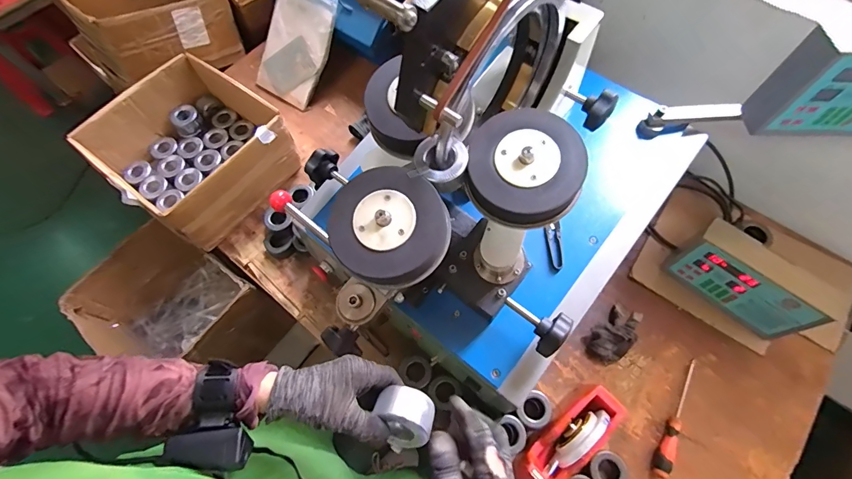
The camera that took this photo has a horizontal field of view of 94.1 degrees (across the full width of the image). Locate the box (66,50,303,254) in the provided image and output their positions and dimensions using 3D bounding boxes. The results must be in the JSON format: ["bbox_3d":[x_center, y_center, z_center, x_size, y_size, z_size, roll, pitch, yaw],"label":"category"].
[{"bbox_3d":[-0.512,-0.211,0.898,0.334,0.154,0.341,38,73,17],"label":"box"}]

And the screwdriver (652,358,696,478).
[{"bbox_3d":[0.458,0.321,0.713,0.027,0.030,0.220,30,70,15],"label":"screwdriver"}]

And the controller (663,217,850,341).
[{"bbox_3d":[0.596,0.078,0.744,0.233,0.163,0.068,38,72,17],"label":"controller"}]

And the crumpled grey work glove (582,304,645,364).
[{"bbox_3d":[0.369,0.182,0.763,0.119,0.058,0.073,-38,70,-14],"label":"crumpled grey work glove"}]

